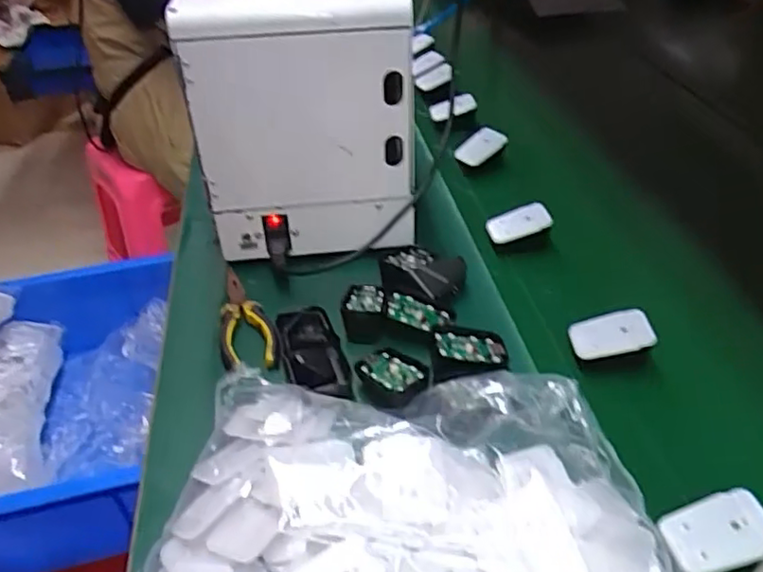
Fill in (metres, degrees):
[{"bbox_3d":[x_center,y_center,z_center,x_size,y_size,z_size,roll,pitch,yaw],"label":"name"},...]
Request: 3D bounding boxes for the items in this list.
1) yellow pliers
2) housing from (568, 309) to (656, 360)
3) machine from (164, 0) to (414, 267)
[{"bbox_3d":[-0.136,0.029,0.622,0.053,0.009,0.148,-13,41,-13],"label":"yellow pliers"},{"bbox_3d":[0.208,0.044,0.571,0.070,0.008,0.038,-17,70,22],"label":"housing"},{"bbox_3d":[-0.086,-0.182,0.665,0.210,0.261,0.176,-8,40,-7],"label":"machine"}]

